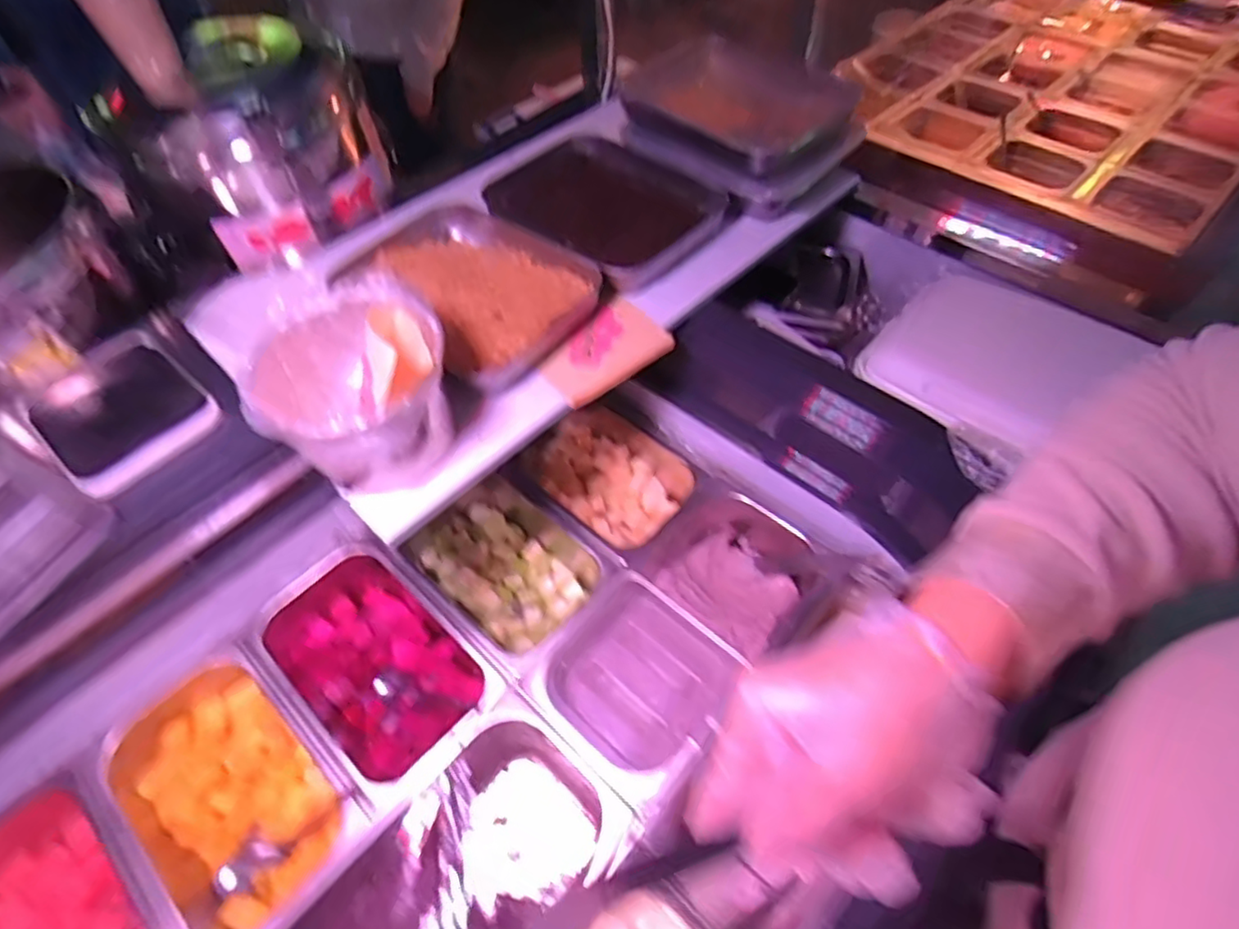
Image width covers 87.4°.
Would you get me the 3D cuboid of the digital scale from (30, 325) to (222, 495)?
[{"bbox_3d":[-0.487,-0.058,0.628,0.182,0.026,0.135,32,61,23],"label":"digital scale"}]

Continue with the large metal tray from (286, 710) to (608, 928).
[{"bbox_3d":[-0.145,0.376,0.582,0.148,0.124,0.275,35,62,24],"label":"large metal tray"}]

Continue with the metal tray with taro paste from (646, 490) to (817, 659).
[{"bbox_3d":[0.126,0.114,0.740,0.170,0.080,0.137,35,62,24],"label":"metal tray with taro paste"}]

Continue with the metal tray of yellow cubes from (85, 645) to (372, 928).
[{"bbox_3d":[-0.368,0.311,0.615,0.273,0.079,0.170,35,63,24],"label":"metal tray of yellow cubes"}]

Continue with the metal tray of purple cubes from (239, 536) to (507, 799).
[{"bbox_3d":[-0.257,0.213,0.687,0.264,0.091,0.158,34,62,23],"label":"metal tray of purple cubes"}]

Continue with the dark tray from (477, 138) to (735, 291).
[{"bbox_3d":[-0.015,-0.306,0.781,0.195,0.049,0.257,-39,62,-23],"label":"dark tray"}]

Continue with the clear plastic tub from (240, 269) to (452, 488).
[{"bbox_3d":[-0.221,-0.064,0.550,0.148,0.112,0.151,-1,54,1],"label":"clear plastic tub"}]

